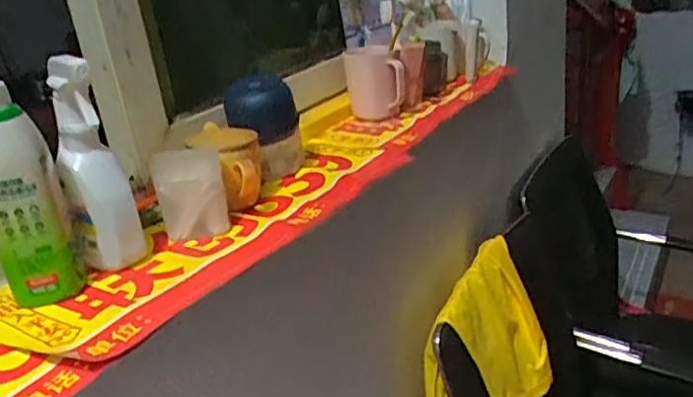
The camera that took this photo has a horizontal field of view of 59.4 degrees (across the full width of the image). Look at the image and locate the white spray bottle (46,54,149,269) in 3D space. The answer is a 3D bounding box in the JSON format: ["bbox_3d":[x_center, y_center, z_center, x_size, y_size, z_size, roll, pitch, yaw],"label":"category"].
[{"bbox_3d":[-0.226,-0.028,0.539,0.056,0.183,0.066,-17,25,-22],"label":"white spray bottle"}]

